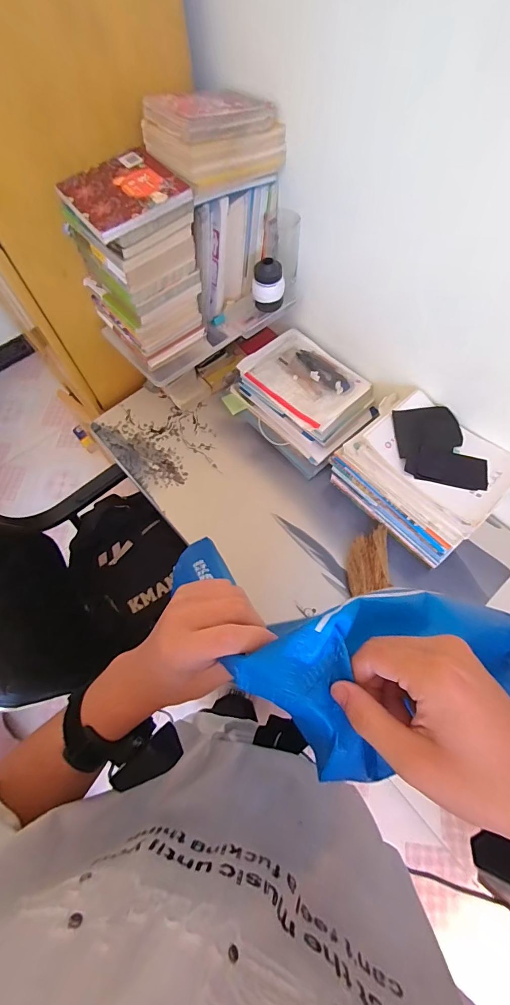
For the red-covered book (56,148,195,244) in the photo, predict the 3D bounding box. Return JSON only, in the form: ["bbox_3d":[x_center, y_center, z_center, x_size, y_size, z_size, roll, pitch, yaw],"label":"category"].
[{"bbox_3d":[-0.219,-0.515,0.637,0.166,0.023,0.167,-38,68,-15],"label":"red-covered book"}]

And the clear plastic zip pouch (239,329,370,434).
[{"bbox_3d":[0.114,-0.298,0.913,0.181,0.030,0.262,-41,69,-16],"label":"clear plastic zip pouch"}]

